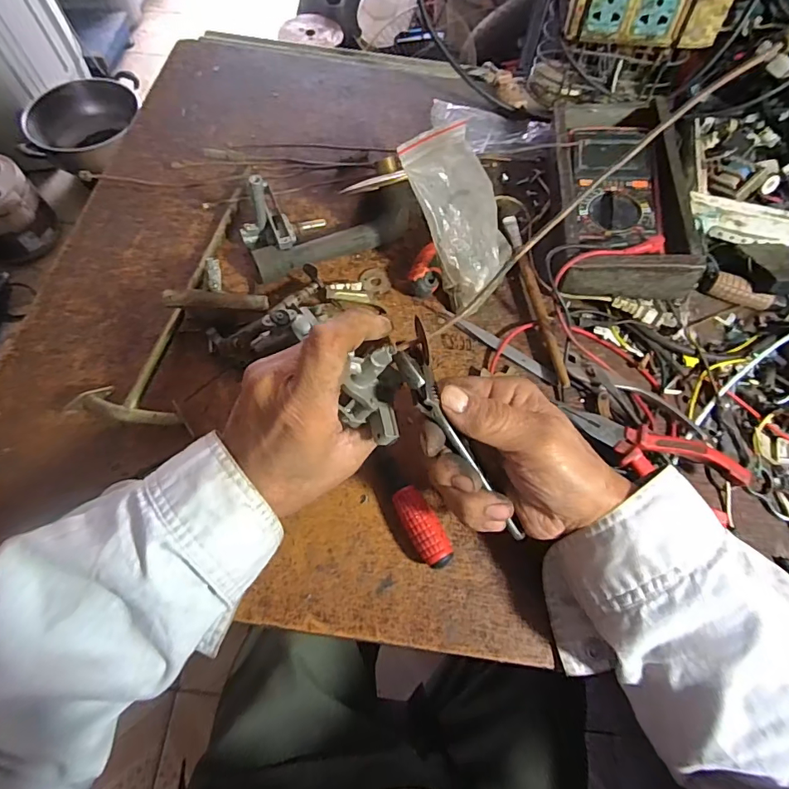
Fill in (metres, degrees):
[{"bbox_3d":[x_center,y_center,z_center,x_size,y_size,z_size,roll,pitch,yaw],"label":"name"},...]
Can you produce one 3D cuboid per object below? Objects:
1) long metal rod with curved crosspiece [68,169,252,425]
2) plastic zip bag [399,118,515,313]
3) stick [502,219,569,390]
[{"bbox_3d":[-0.187,-0.101,0.400,0.077,0.019,0.269,6,65,1],"label":"long metal rod with curved crosspiece"},{"bbox_3d":[0.060,-0.151,0.400,0.089,0.142,0.027,-43,30,-22],"label":"plastic zip bag"},{"bbox_3d":[0.125,-0.088,0.420,0.013,0.012,0.178,-8,66,-6],"label":"stick"}]

